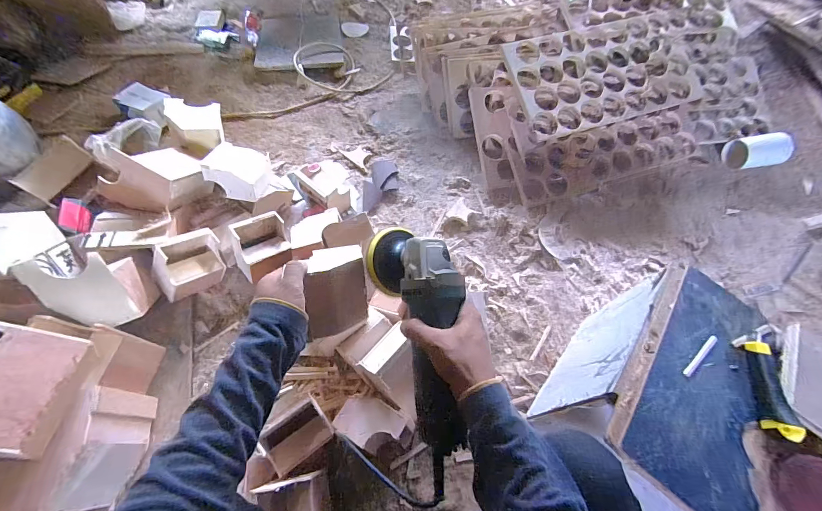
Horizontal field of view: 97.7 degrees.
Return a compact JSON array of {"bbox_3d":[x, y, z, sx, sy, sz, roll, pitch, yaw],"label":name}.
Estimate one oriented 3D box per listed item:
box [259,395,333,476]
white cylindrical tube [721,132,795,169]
[{"bbox_3d":[-0.184,0.285,0.575,0.106,0.064,0.074,-38,68,-21],"label":"box"},{"bbox_3d":[0.997,-0.299,1.040,0.134,0.099,0.091,-5,60,-5],"label":"white cylindrical tube"}]

